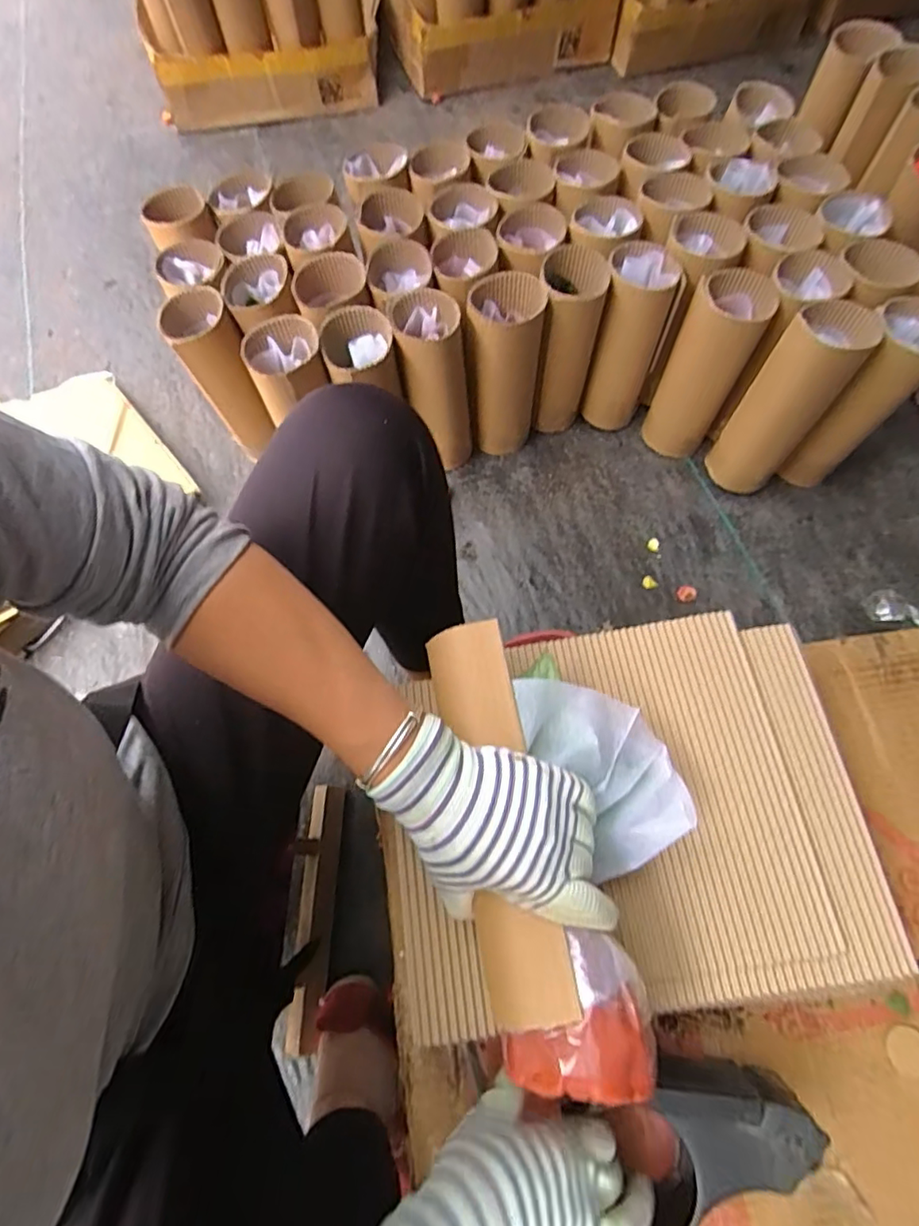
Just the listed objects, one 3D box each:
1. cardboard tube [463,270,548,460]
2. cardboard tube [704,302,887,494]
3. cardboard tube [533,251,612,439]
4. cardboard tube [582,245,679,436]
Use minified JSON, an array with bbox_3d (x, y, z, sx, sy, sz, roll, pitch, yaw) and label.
[{"bbox_3d":[0.062,-0.336,0.806,0.091,0.243,0.083,14,68,8],"label":"cardboard tube"},{"bbox_3d":[0.422,-0.268,0.749,0.088,0.258,0.087,-1,67,2],"label":"cardboard tube"},{"bbox_3d":[0.152,-0.376,0.822,0.076,0.250,0.088,-1,67,1],"label":"cardboard tube"},{"bbox_3d":[0.239,-0.385,0.828,0.085,0.251,0.084,10,68,6],"label":"cardboard tube"}]

